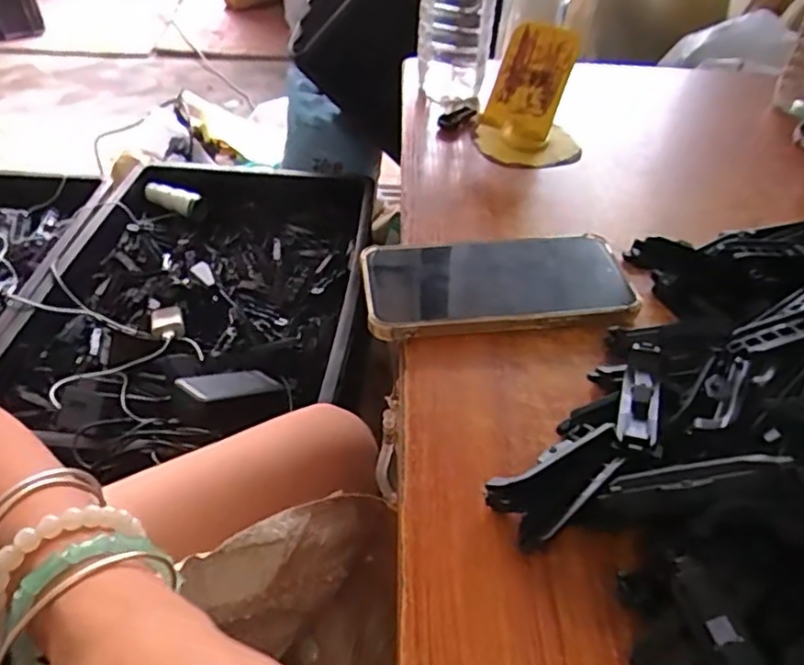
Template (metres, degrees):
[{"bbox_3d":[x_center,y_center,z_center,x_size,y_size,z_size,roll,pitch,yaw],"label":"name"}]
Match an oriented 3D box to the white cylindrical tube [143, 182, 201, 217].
[{"bbox_3d":[-0.389,-0.224,1.074,0.115,0.034,0.034,24,47,23],"label":"white cylindrical tube"}]

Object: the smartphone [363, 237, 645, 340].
[{"bbox_3d":[0.060,-0.034,0.408,0.167,0.011,0.082,-3,48,-4],"label":"smartphone"}]

